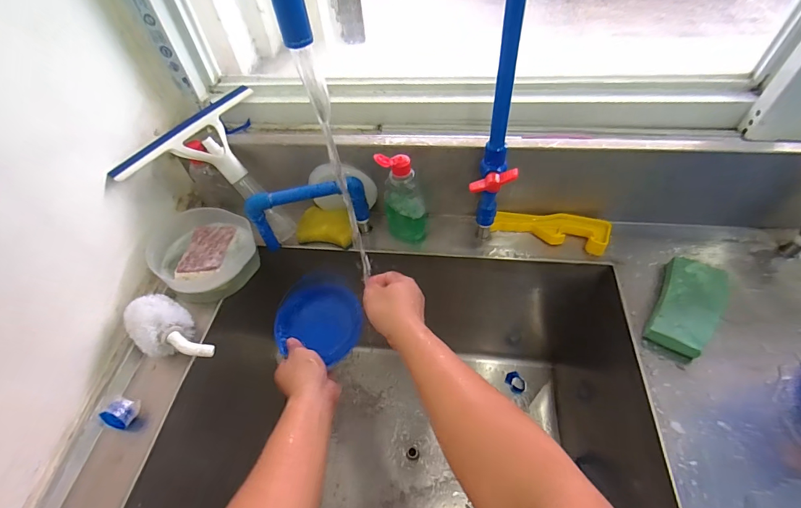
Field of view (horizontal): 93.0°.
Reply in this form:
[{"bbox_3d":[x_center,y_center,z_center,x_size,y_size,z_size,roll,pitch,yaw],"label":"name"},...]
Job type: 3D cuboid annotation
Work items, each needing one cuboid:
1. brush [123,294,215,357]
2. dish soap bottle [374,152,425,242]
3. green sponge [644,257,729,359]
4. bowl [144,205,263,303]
[{"bbox_3d":[-0.313,0.114,0.519,0.122,0.064,0.067,34,61,26],"label":"brush"},{"bbox_3d":[0.005,-0.083,0.589,0.065,0.166,0.040,0,52,4],"label":"dish soap bottle"},{"bbox_3d":[0.400,0.057,0.524,0.073,0.035,0.177,33,61,26],"label":"green sponge"},{"bbox_3d":[-0.317,-0.004,0.616,0.160,0.061,0.148,35,62,27],"label":"bowl"}]

